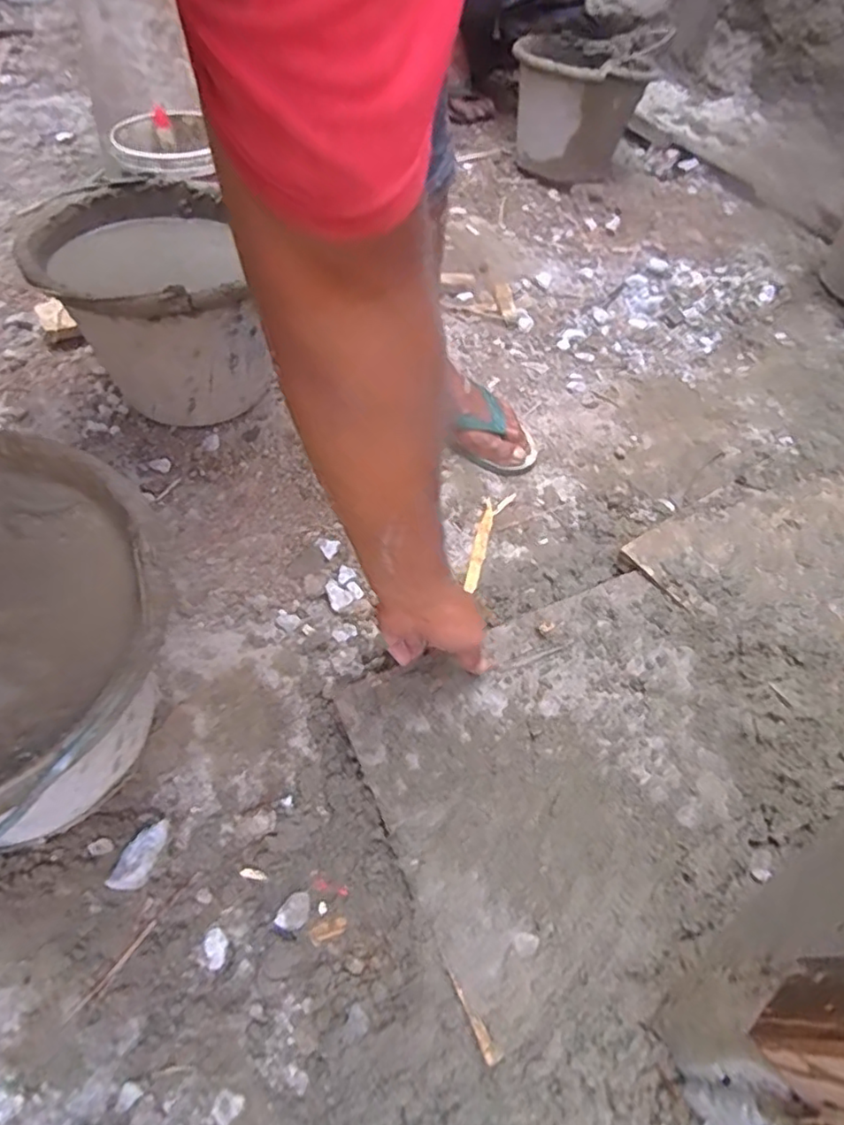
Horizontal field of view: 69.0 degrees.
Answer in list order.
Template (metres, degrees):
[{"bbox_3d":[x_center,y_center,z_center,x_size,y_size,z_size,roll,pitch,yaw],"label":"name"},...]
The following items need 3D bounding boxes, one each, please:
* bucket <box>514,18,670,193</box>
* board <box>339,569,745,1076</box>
[{"bbox_3d":[0.338,-0.975,1.317,0.254,0.234,0.311,20,54,7],"label":"bucket"},{"bbox_3d":[0.134,0.171,0.546,0.345,0.013,0.279,-20,58,-17],"label":"board"}]

